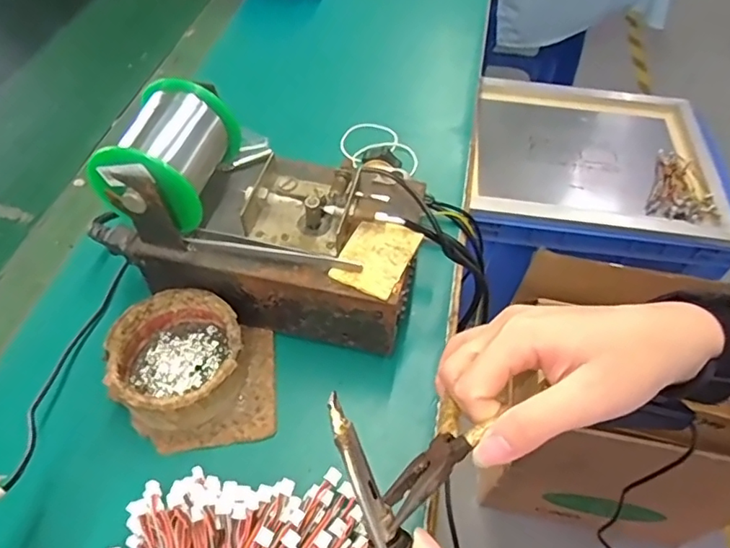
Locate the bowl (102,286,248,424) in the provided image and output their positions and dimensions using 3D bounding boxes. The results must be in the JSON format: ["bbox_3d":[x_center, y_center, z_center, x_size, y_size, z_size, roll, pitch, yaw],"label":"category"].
[{"bbox_3d":[-0.121,0.057,0.356,0.084,0.040,0.083,2,53,-2],"label":"bowl"}]

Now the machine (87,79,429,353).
[{"bbox_3d":[-0.071,-0.045,0.379,0.223,0.131,0.129,10,53,4],"label":"machine"}]

